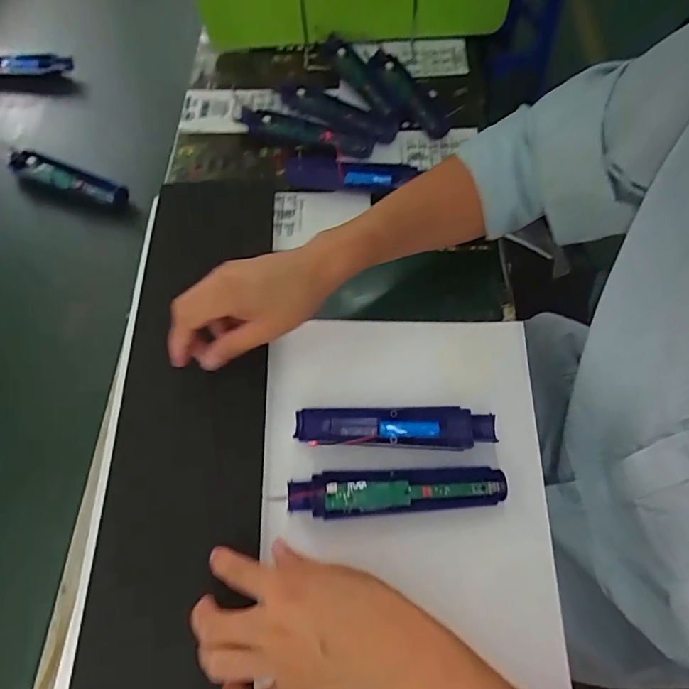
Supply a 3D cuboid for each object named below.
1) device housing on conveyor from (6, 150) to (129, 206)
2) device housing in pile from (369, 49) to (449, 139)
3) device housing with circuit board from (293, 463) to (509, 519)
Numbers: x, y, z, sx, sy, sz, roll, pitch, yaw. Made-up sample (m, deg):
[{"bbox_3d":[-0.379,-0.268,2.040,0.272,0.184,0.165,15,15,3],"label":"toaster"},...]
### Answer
[{"bbox_3d":[-0.326,-0.196,0.585,0.152,0.019,0.027,19,66,11],"label":"device housing on conveyor"},{"bbox_3d":[0.081,-0.313,0.618,0.039,0.012,0.158,-25,66,-10],"label":"device housing in pile"},{"bbox_3d":[0.043,0.117,0.398,0.171,0.016,0.035,-4,64,0],"label":"device housing with circuit board"}]

